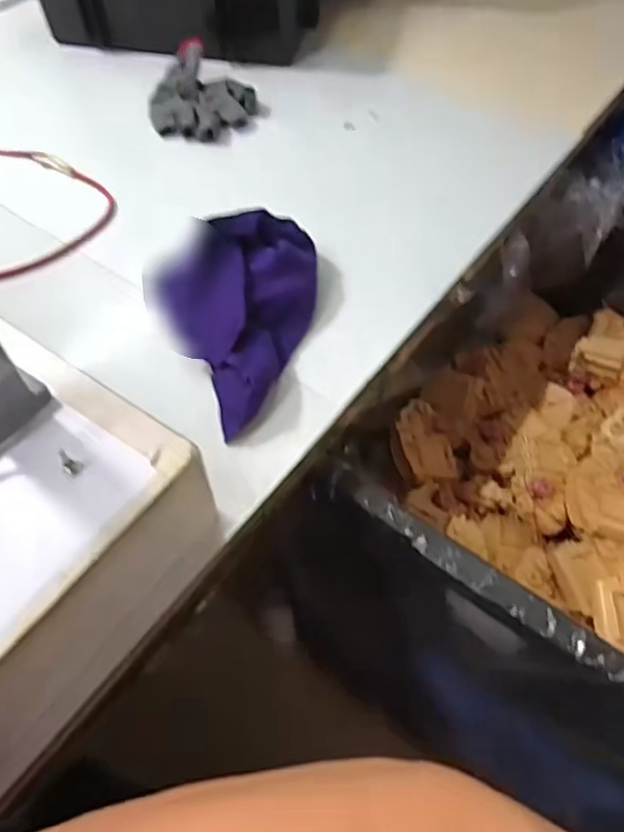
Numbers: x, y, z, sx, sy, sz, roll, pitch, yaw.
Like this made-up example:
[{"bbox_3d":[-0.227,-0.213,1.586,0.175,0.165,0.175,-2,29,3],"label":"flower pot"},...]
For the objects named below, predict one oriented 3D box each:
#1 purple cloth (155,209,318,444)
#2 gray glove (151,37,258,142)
[{"bbox_3d":[-0.055,-0.080,0.412,0.104,0.058,0.166,19,58,13],"label":"purple cloth"},{"bbox_3d":[-0.110,-0.300,0.568,0.094,0.039,0.091,31,61,20],"label":"gray glove"}]

